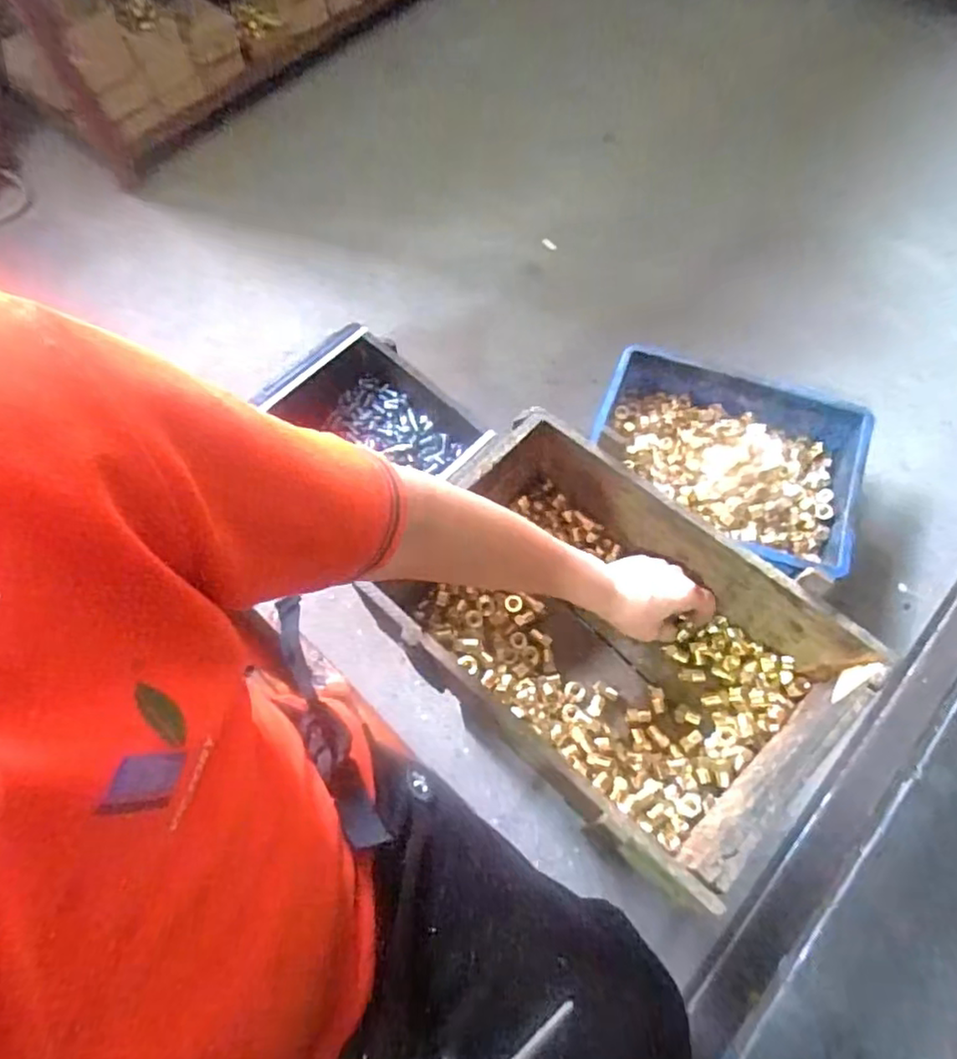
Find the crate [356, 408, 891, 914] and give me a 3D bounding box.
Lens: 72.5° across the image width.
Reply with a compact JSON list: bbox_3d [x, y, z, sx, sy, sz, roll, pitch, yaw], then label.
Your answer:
[{"bbox_3d":[0.106,0.101,0.572,0.345,0.157,0.232,38,71,19],"label":"crate"}]

